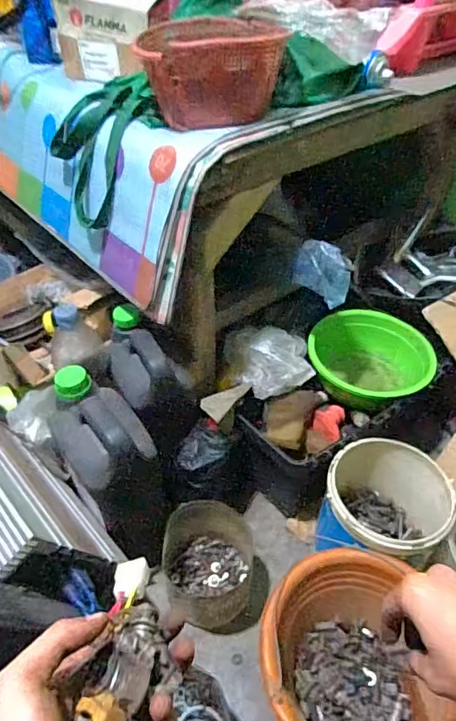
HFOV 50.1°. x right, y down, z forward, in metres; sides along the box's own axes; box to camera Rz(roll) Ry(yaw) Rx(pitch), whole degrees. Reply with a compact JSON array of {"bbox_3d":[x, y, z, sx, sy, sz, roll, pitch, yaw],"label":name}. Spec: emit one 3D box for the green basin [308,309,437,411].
[{"bbox_3d":[0.261,0.011,0.917,0.220,0.095,0.213,3,44,3],"label":"green basin"}]

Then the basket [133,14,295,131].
[{"bbox_3d":[-0.021,-0.384,0.661,0.184,0.104,0.145,-11,45,-11],"label":"basket"}]

